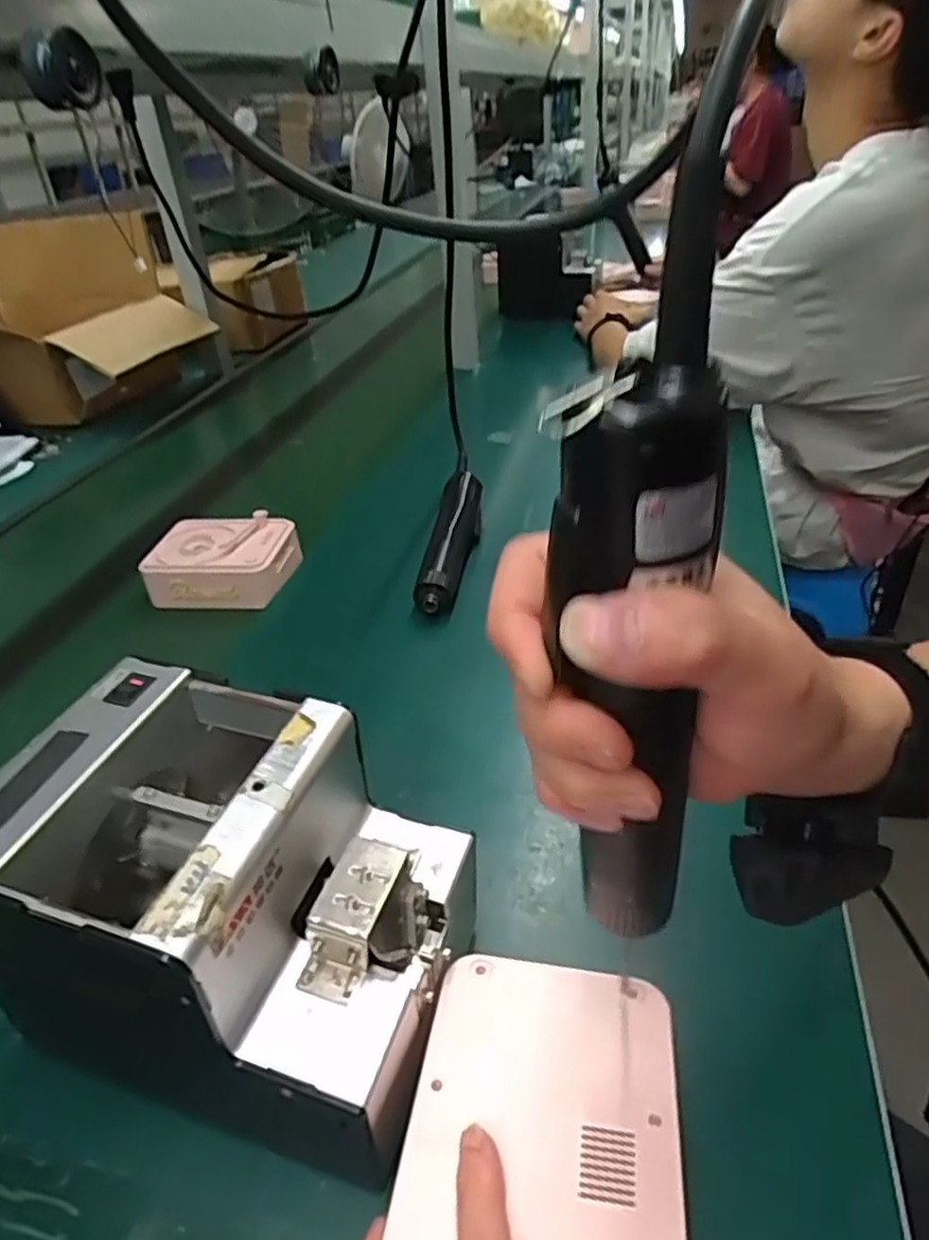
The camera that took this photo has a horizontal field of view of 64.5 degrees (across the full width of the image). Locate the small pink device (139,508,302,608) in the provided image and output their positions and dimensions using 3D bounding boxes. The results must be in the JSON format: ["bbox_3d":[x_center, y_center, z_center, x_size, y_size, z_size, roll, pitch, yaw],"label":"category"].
[{"bbox_3d":[-0.228,-0.057,0.699,0.121,0.051,0.095,1,35,10],"label":"small pink device"}]

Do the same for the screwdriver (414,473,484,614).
[{"bbox_3d":[-0.009,-0.080,0.684,0.041,0.044,0.204,1,35,11],"label":"screwdriver"}]

